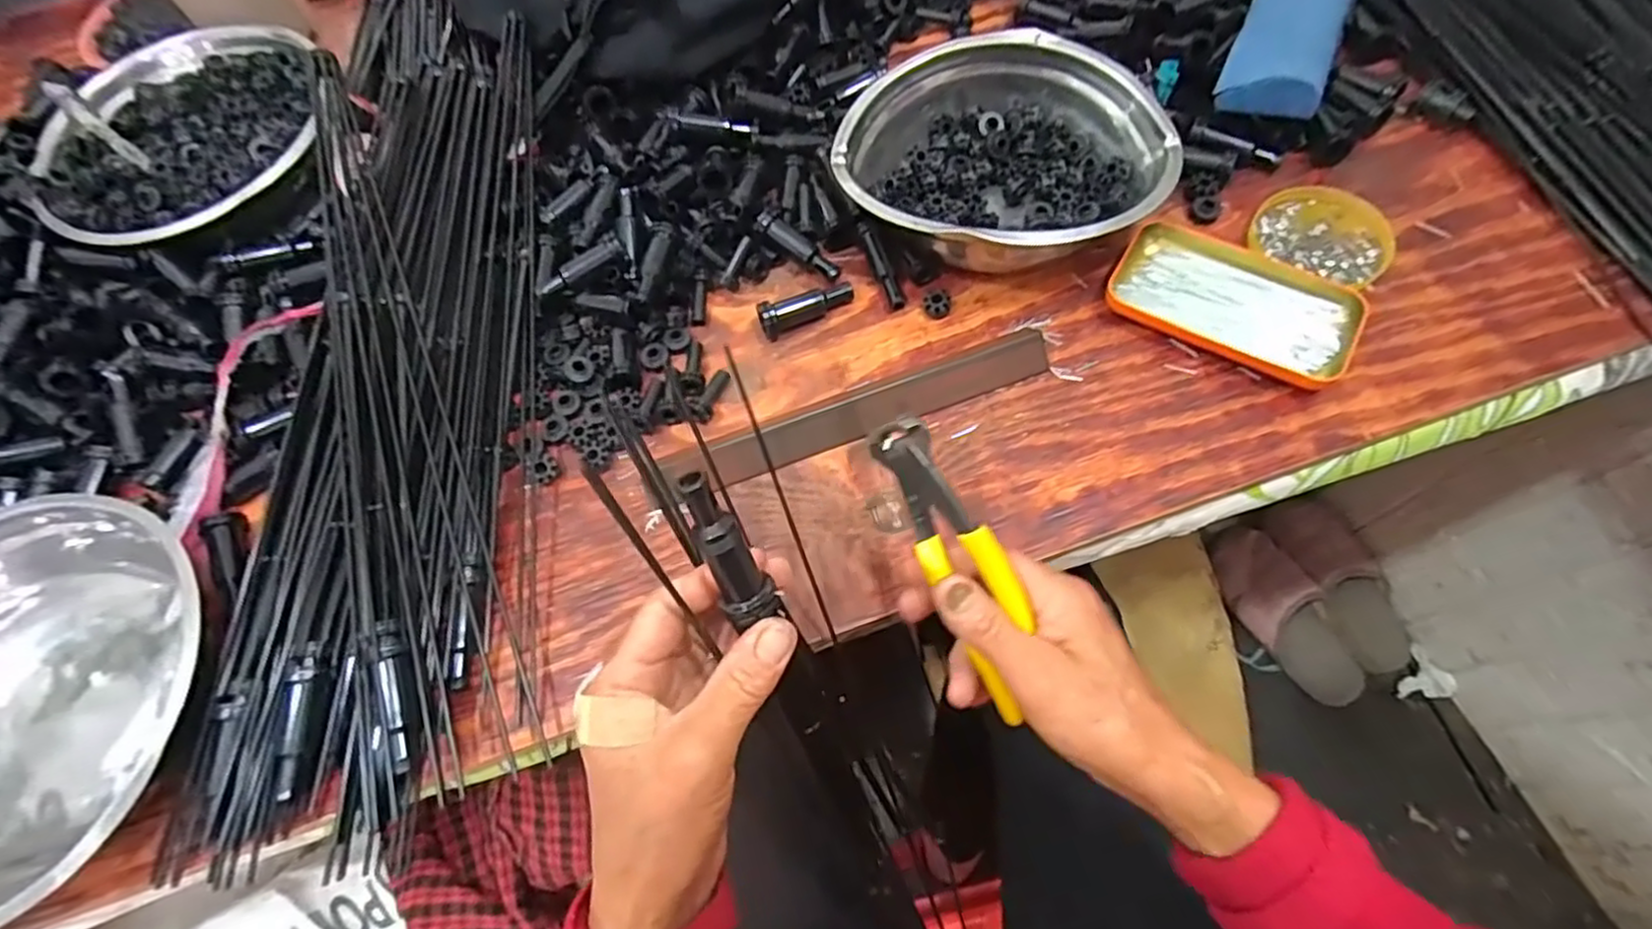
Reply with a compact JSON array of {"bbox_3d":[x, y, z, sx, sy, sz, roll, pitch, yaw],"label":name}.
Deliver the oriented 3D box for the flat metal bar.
[{"bbox_3d":[0.020,-0.035,0.443,0.248,0.011,0.033,-20,65,-4],"label":"flat metal bar"}]

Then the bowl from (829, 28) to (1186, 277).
[{"bbox_3d":[0.116,-0.209,0.480,0.216,0.052,0.180,-8,65,1],"label":"bowl"}]

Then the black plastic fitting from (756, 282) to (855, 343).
[{"bbox_3d":[-0.013,-0.107,0.479,0.067,0.023,0.023,-26,65,-7],"label":"black plastic fitting"}]

